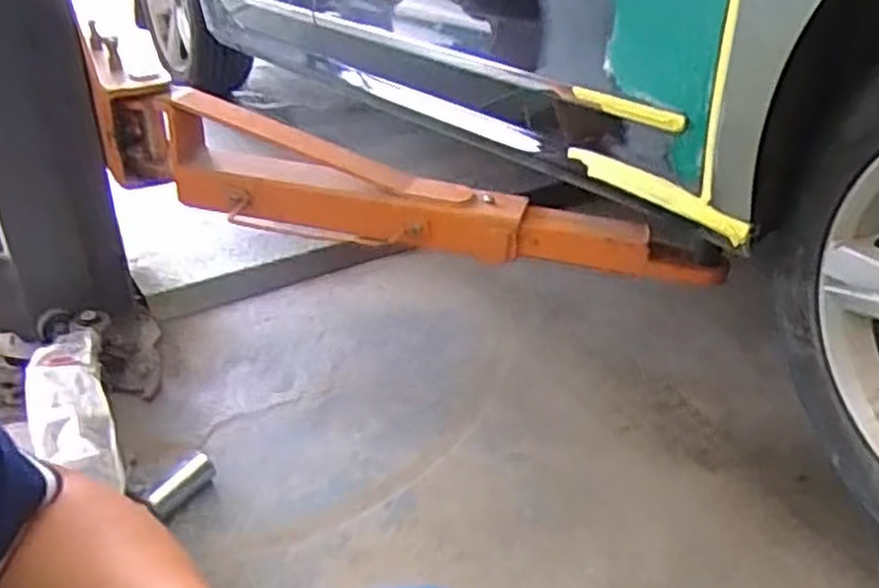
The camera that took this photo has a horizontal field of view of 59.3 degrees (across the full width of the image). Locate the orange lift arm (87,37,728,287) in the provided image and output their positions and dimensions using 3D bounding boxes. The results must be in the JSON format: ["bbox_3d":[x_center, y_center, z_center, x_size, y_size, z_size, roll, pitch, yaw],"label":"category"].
[{"bbox_3d":[-0.046,-0.160,1.090,0.903,0.260,0.132,7,32,10],"label":"orange lift arm"}]

